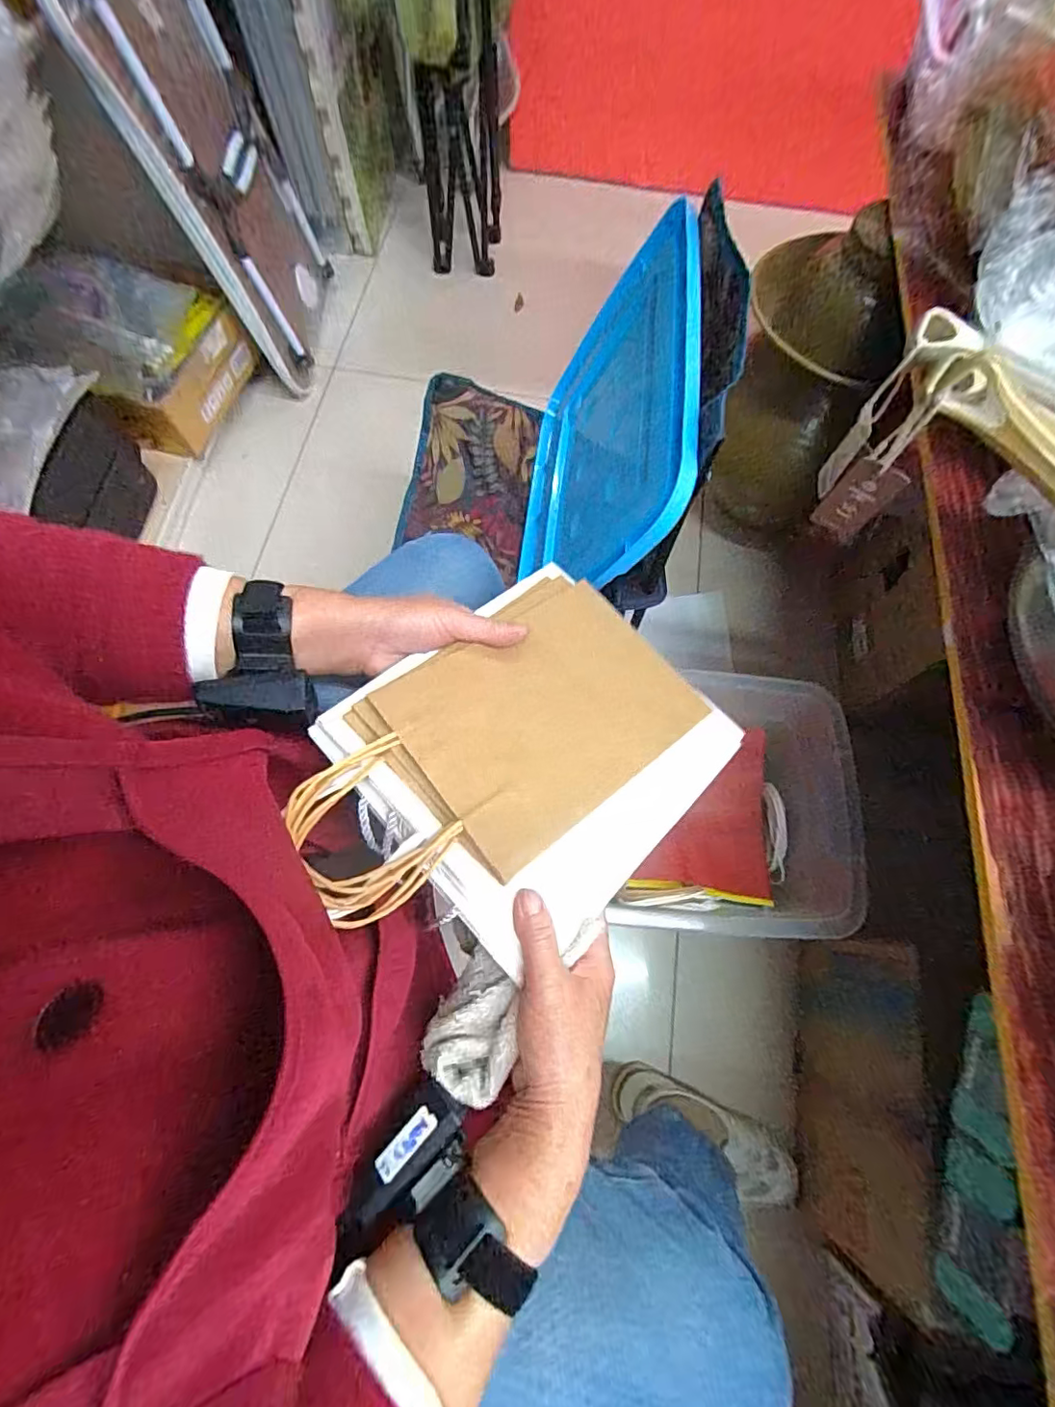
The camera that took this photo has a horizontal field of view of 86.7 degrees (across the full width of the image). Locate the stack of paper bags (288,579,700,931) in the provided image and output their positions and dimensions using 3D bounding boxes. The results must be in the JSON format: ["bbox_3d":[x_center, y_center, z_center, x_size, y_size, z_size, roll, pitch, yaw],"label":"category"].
[{"bbox_3d":[-0.019,0.020,0.378,0.282,0.015,0.156,-32,73,-28],"label":"stack of paper bags"}]

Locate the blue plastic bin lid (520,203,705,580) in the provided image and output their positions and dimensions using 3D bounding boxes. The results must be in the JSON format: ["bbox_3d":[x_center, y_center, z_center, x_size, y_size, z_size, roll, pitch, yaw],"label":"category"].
[{"bbox_3d":[0.078,-0.288,0.632,0.028,0.328,0.381,14,69,-22],"label":"blue plastic bin lid"}]

